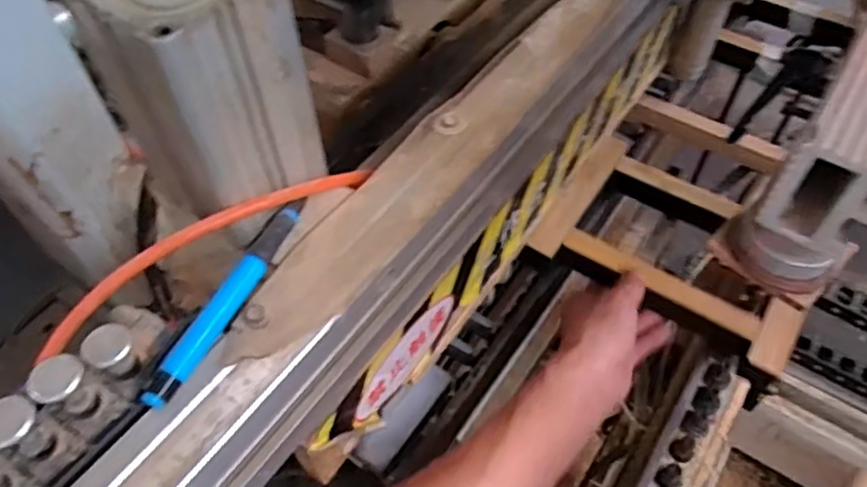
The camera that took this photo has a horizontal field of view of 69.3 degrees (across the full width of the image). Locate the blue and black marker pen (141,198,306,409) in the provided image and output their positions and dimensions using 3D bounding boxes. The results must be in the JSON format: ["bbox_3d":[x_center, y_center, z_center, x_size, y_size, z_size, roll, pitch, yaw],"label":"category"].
[{"bbox_3d":[-0.093,0.022,0.293,0.012,0.010,0.119,17,56,14],"label":"blue and black marker pen"}]

